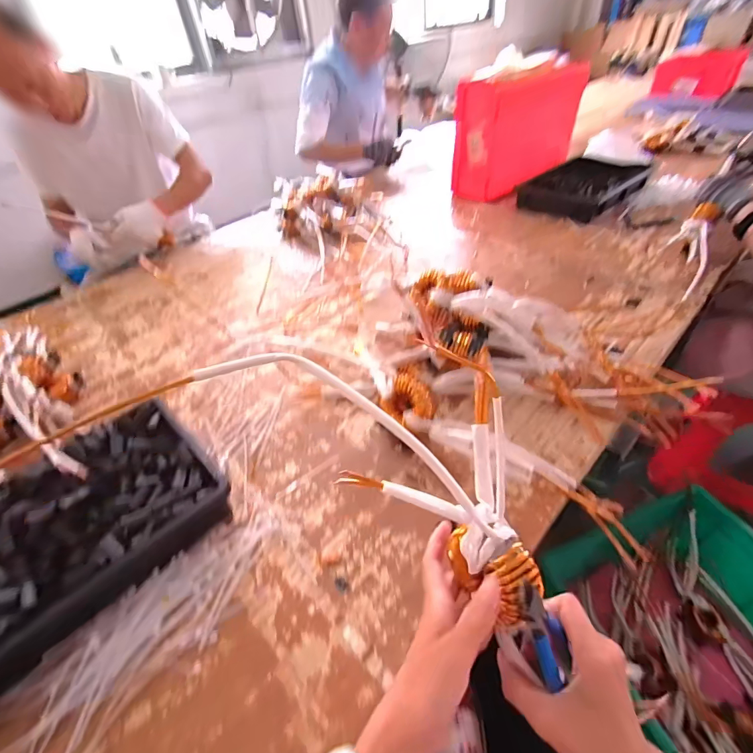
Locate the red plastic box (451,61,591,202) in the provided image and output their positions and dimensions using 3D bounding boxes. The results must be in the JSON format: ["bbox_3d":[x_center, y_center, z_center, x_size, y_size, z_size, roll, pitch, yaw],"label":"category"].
[{"bbox_3d":[0.411,-0.703,1.128,0.362,0.283,0.137,-26,47,-19],"label":"red plastic box"}]

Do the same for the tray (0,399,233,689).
[{"bbox_3d":[-0.378,0.186,0.455,0.238,0.088,0.360,32,56,33],"label":"tray"}]

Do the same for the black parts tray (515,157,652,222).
[{"bbox_3d":[0.602,-0.561,1.142,0.373,0.064,0.256,-33,49,-25],"label":"black parts tray"}]

